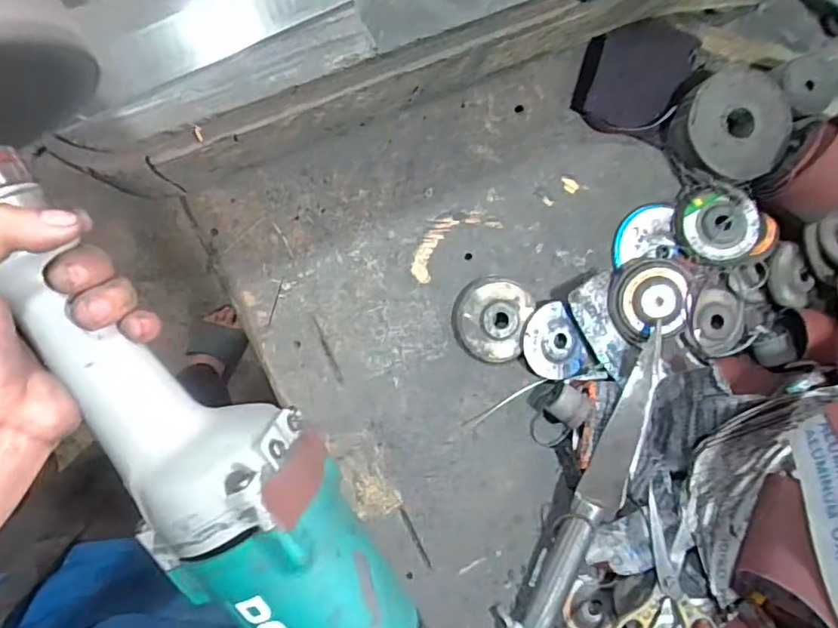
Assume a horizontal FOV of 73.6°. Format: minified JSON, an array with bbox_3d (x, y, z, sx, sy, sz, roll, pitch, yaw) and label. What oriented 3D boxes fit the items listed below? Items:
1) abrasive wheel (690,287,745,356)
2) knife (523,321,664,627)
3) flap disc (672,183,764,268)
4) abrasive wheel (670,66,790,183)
[{"bbox_3d":[0.308,0.007,0.573,0.061,0.016,0.071,-32,98,-6],"label":"abrasive wheel"},{"bbox_3d":[0.181,0.169,0.558,0.050,0.031,0.311,22,90,-10],"label":"knife"},{"bbox_3d":[0.299,-0.088,0.560,0.081,0.016,0.077,0,92,12],"label":"flap disc"},{"bbox_3d":[0.308,-0.185,0.550,0.108,0.042,0.105,-1,94,-9],"label":"abrasive wheel"}]

